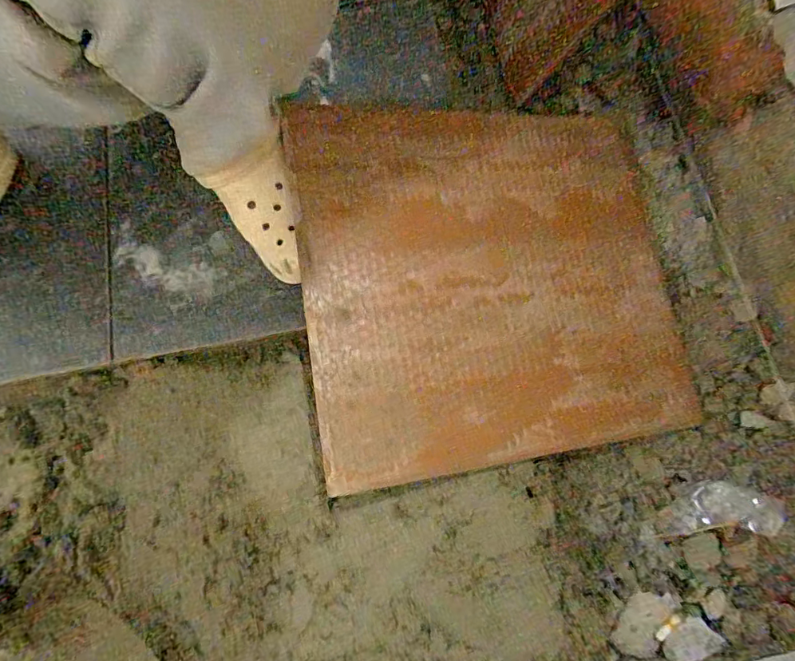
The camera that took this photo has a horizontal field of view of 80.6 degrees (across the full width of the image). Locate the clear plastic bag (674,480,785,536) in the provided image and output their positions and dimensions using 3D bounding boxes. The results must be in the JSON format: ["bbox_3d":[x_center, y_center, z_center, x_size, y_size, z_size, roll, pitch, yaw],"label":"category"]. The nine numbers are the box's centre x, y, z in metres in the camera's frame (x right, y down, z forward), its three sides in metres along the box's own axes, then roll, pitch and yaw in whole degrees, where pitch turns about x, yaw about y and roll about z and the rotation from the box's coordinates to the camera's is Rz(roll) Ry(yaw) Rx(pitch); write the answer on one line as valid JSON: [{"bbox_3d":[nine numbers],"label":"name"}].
[{"bbox_3d":[0.331,0.177,0.470,0.095,0.016,0.047,-5,74,16],"label":"clear plastic bag"}]

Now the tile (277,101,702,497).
[{"bbox_3d":[0.103,-0.066,0.490,0.408,0.020,0.377,-6,78,-16],"label":"tile"}]

